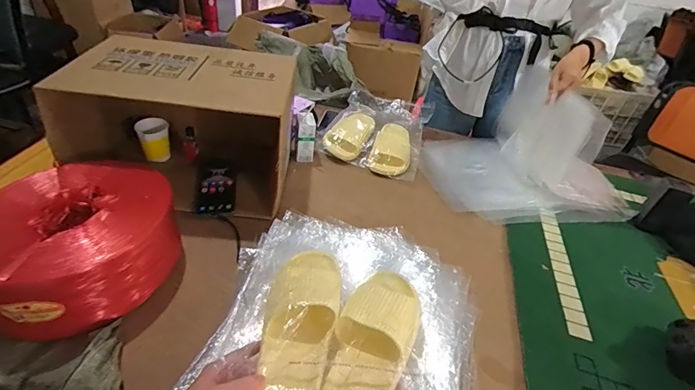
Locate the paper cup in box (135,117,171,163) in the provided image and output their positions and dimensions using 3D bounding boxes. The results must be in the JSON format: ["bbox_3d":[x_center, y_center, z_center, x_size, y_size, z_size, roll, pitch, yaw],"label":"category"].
[{"bbox_3d":[-0.412,-0.114,0.840,0.065,0.084,0.064,5,38,-4],"label":"paper cup in box"}]

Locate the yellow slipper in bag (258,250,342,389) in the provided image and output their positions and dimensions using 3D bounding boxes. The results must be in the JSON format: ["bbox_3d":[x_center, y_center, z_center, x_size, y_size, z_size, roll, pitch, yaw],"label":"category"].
[{"bbox_3d":[-0.064,0.183,0.531,0.091,0.059,0.244,8,56,1],"label":"yellow slipper in bag"}]

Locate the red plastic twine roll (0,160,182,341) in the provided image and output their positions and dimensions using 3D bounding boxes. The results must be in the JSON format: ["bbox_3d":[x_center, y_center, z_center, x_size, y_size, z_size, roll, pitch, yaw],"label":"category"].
[{"bbox_3d":[-0.412,0.070,0.614,0.261,0.125,0.257,5,38,-4],"label":"red plastic twine roll"}]

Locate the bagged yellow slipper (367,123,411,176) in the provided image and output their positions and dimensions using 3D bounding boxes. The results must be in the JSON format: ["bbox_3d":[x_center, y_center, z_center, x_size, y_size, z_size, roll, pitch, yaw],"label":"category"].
[{"bbox_3d":[0.117,-0.124,1.037,0.104,0.053,0.201,12,38,6],"label":"bagged yellow slipper"}]

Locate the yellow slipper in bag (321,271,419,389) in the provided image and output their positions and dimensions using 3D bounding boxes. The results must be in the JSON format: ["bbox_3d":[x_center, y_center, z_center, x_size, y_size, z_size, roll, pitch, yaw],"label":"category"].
[{"bbox_3d":[0.032,0.212,0.540,0.106,0.070,0.241,24,55,7],"label":"yellow slipper in bag"}]

